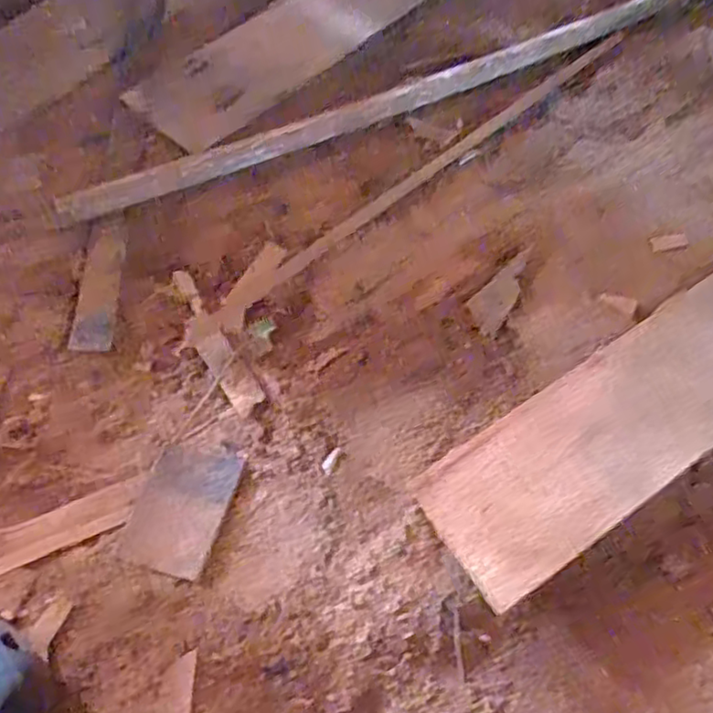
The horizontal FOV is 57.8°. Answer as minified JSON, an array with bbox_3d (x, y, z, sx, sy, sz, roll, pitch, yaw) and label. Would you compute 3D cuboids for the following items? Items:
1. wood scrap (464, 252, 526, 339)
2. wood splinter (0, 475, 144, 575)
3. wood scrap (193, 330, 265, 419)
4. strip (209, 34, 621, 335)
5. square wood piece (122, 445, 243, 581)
[{"bbox_3d":[0.135,-0.062,0.606,0.035,0.004,0.094,33,65,13],"label":"wood scrap"},{"bbox_3d":[-0.233,0.135,0.508,0.128,0.004,0.040,-21,50,-12],"label":"wood splinter"},{"bbox_3d":[-0.110,0.015,0.566,0.027,0.004,0.082,-30,68,-18],"label":"wood scrap"},{"bbox_3d":[0.093,-0.211,0.680,0.600,0.015,0.022,-38,71,-21],"label":"strip"},{"bbox_3d":[-0.141,0.119,0.517,0.071,0.006,0.099,17,62,4],"label":"square wood piece"}]

